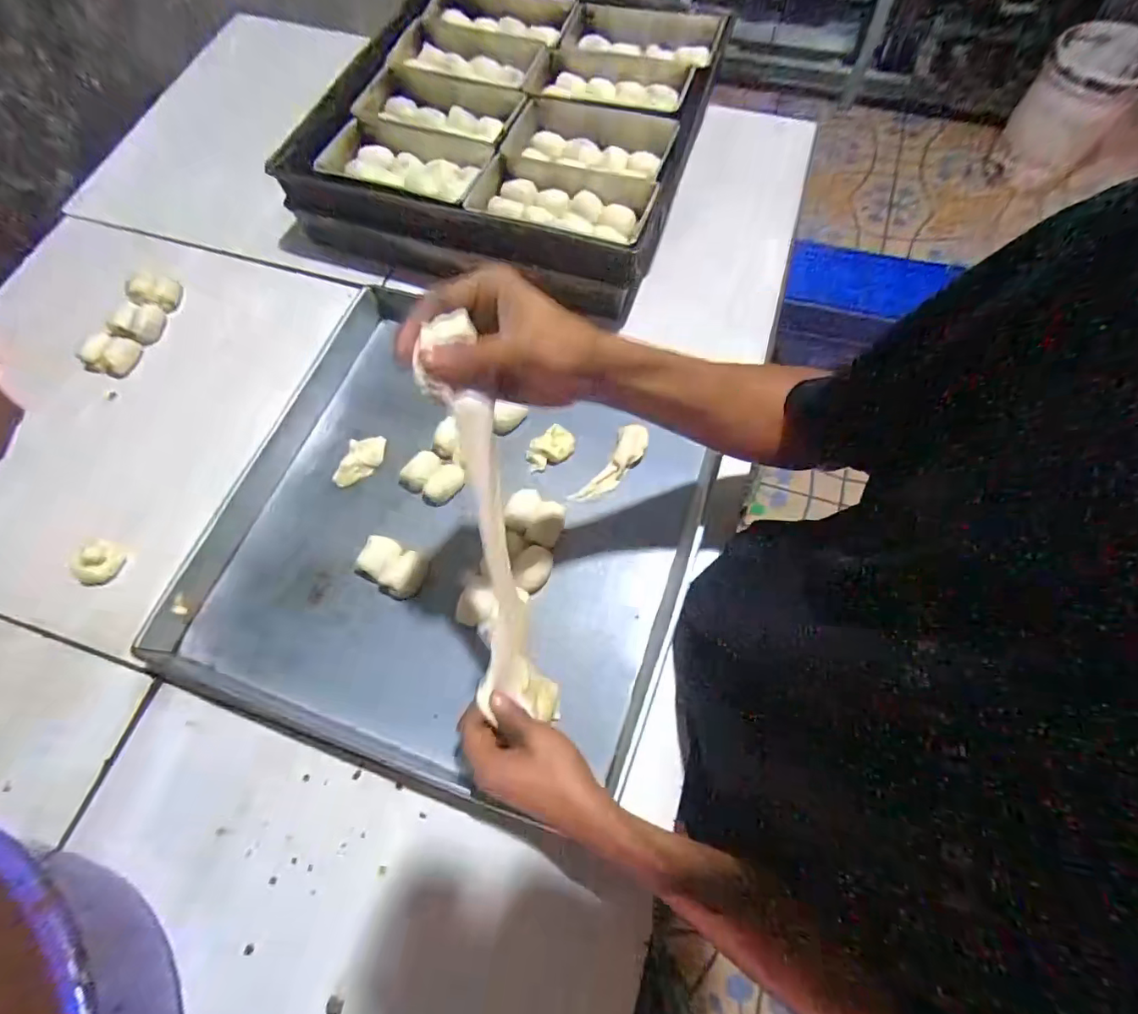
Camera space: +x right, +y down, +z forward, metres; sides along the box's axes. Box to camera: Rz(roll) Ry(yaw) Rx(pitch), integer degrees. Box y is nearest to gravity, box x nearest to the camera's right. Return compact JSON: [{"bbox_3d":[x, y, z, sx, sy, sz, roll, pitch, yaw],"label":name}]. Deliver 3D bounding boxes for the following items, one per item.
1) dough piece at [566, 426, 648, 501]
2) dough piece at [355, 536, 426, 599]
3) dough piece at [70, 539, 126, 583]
[{"bbox_3d":[0.046,-0.044,0.558,0.033,0.011,0.106,41,90,16],"label":"dough piece"},{"bbox_3d":[-0.177,0.060,0.521,0.067,0.027,0.044,24,71,10],"label":"dough piece"},{"bbox_3d":[-0.490,0.055,0.535,0.033,0.026,0.043,16,69,8],"label":"dough piece"}]

